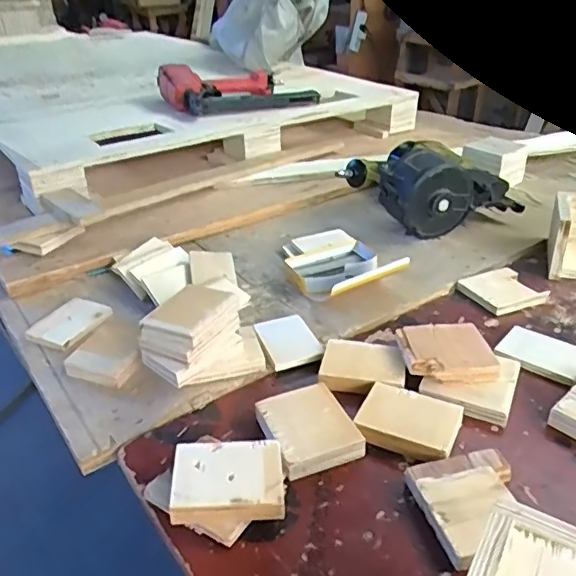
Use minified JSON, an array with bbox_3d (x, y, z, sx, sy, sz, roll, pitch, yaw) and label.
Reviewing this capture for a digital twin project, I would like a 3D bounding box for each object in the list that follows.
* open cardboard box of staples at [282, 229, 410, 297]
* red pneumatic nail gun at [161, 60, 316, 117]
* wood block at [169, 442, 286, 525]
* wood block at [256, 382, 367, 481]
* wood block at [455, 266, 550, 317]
[{"bbox_3d":[0.071,-0.040,0.823,0.129,0.046,0.194,-14,32,-18],"label":"open cardboard box of staples"},{"bbox_3d":[-0.122,-0.475,1.317,0.309,0.083,0.251,-17,36,-26],"label":"red pneumatic nail gun"},{"bbox_3d":[-0.050,0.160,0.472,0.091,0.016,0.069,-2,35,-4],"label":"wood block"},{"bbox_3d":[0.018,0.137,0.549,0.079,0.029,0.096,-15,32,-19],"label":"wood block"},{"bbox_3d":[0.287,0.003,0.758,0.095,0.010,0.089,-14,32,-18],"label":"wood block"}]

